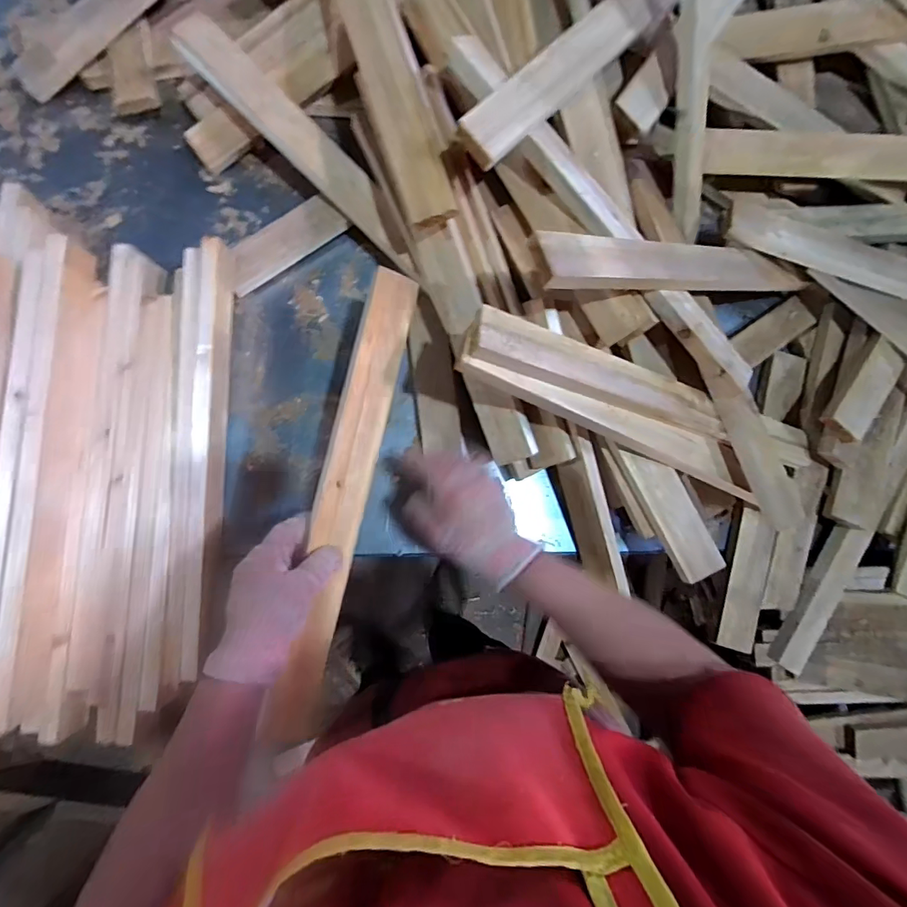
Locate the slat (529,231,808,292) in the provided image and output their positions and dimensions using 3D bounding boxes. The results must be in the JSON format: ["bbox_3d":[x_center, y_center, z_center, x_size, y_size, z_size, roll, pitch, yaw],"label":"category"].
[{"bbox_3d":[0.271,-0.212,0.532,0.453,0.019,0.056,-10,85,-29],"label":"slat"}]

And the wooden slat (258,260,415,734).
[{"bbox_3d":[-0.114,0.043,0.481,0.054,0.011,0.484,16,83,-28],"label":"wooden slat"}]

